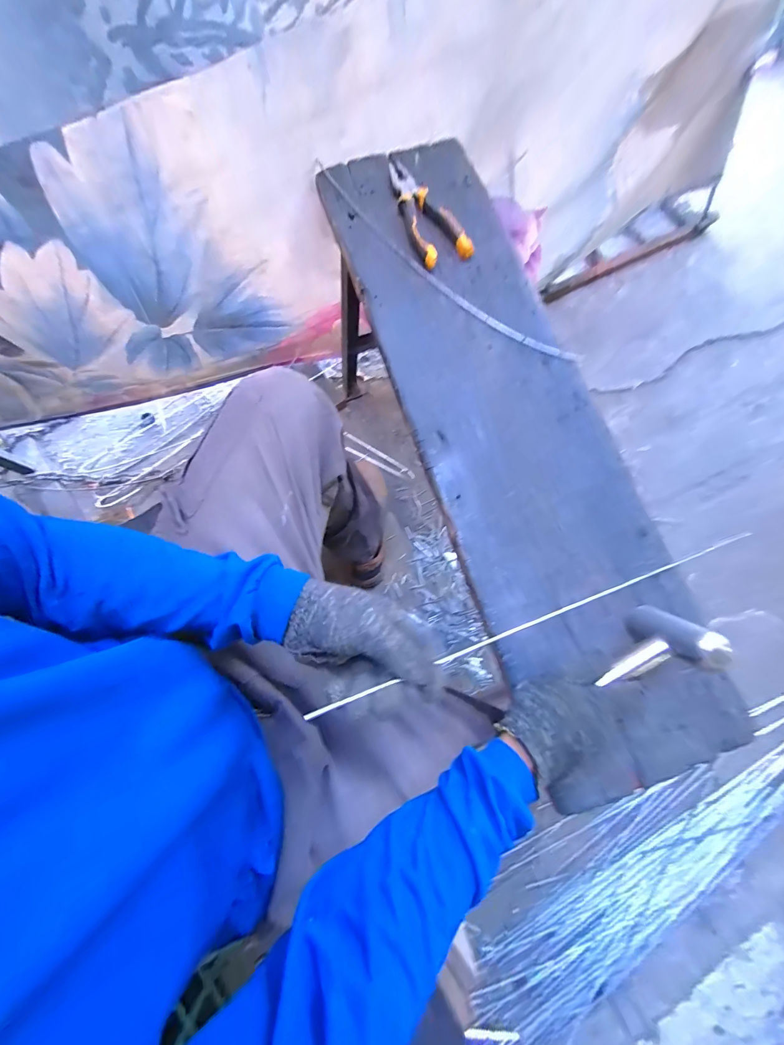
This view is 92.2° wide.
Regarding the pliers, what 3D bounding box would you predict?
[{"bbox_3d":[0.043,-0.478,0.574,0.074,0.019,0.205,-27,81,-5],"label":"pliers"}]

